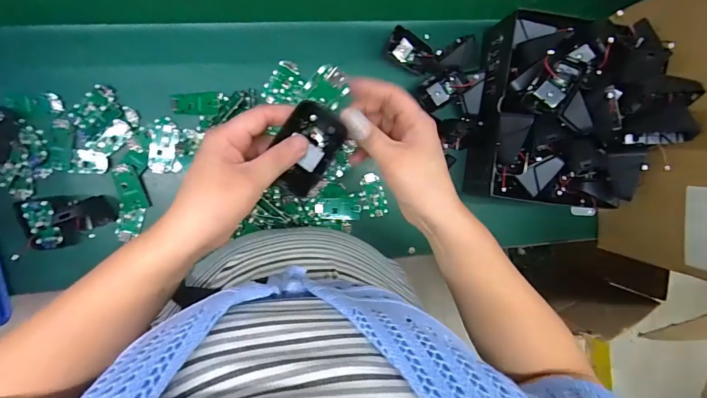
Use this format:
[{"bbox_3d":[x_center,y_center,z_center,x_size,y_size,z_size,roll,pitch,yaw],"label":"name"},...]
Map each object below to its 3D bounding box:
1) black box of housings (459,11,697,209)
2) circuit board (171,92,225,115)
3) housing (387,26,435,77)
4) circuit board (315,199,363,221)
[{"bbox_3d":[0.283,-0.114,0.475,0.212,0.140,0.240,9,94,-8],"label":"black box of housings"},{"bbox_3d":[-0.214,-0.130,0.490,0.069,0.009,0.029,-4,96,-7],"label":"circuit board"},{"bbox_3d":[0.081,-0.205,0.503,0.068,0.027,0.041,26,92,-9],"label":"housing"},{"bbox_3d":[-0.022,0.015,0.523,0.066,0.008,0.030,3,95,-7],"label":"circuit board"}]

